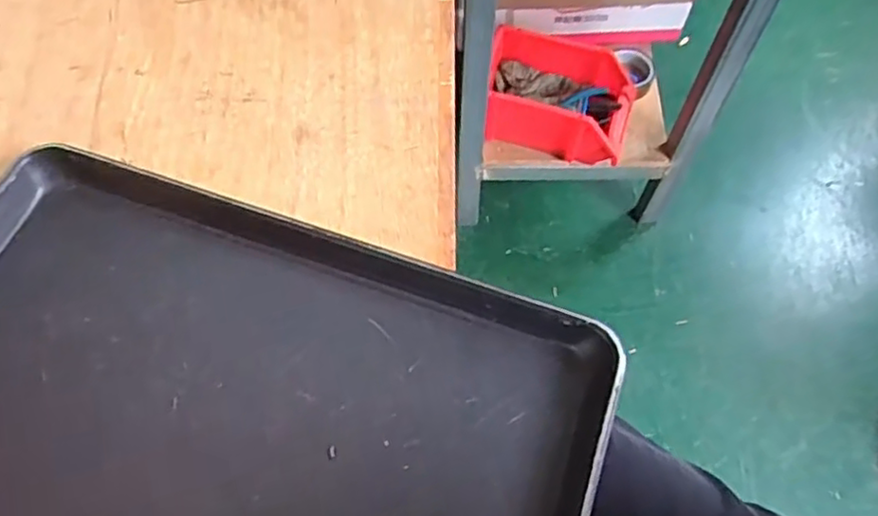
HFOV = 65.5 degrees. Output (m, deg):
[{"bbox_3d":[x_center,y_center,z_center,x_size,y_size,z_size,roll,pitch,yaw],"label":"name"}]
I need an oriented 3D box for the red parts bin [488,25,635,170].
[{"bbox_3d":[0.196,-0.263,1.101,0.231,0.118,0.169,14,63,8],"label":"red parts bin"}]

